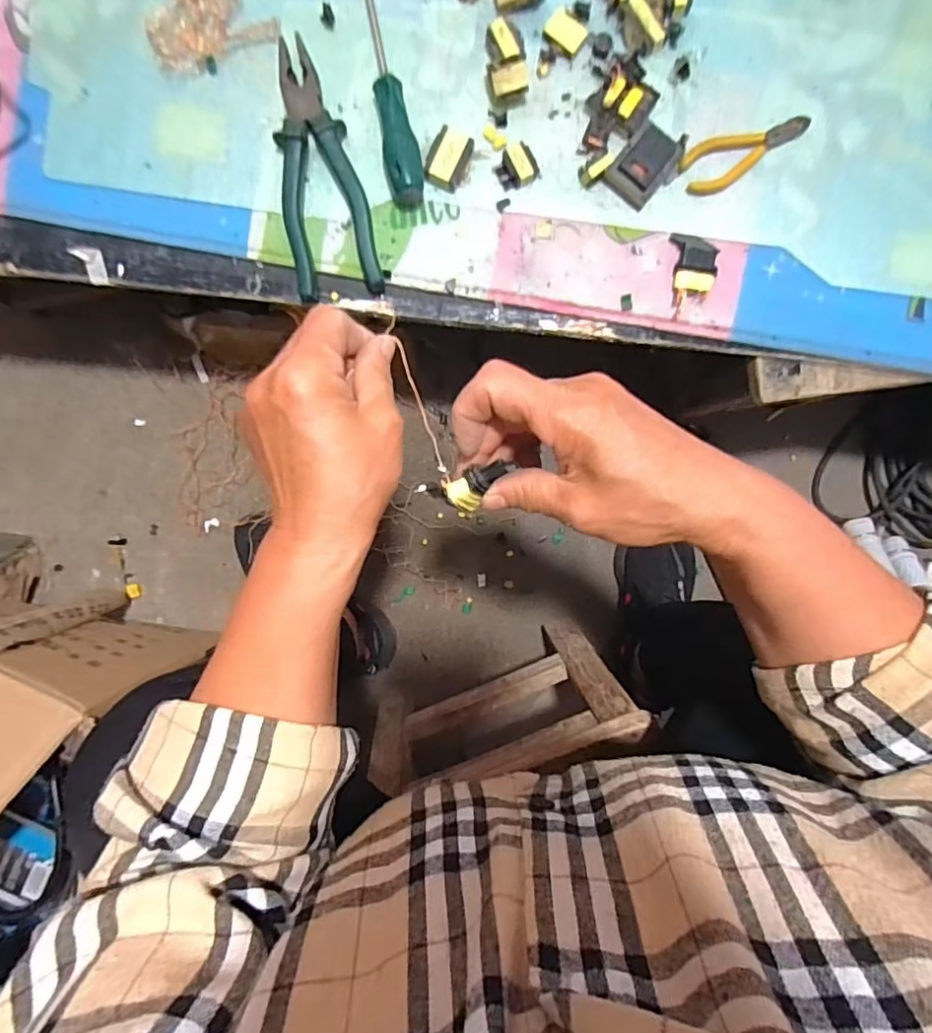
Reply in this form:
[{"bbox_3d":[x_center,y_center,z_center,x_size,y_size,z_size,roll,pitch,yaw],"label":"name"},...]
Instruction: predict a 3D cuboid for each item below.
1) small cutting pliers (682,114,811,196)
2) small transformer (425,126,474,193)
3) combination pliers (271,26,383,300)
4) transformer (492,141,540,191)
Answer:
[{"bbox_3d":[0.227,-0.300,0.465,0.105,0.007,0.039,-29,94,4],"label":"small cutting pliers"},{"bbox_3d":[-0.013,-0.293,0.467,0.029,0.015,0.045,24,95,-1],"label":"small transformer"},{"bbox_3d":[-0.122,-0.281,0.469,0.068,0.025,0.197,-12,95,2],"label":"combination pliers"},{"bbox_3d":[0.041,-0.287,0.466,0.033,0.016,0.029,-34,94,4],"label":"transformer"}]

